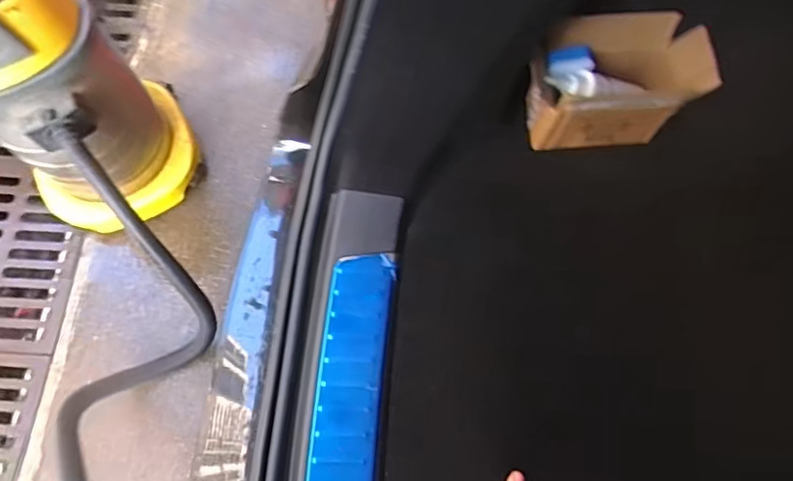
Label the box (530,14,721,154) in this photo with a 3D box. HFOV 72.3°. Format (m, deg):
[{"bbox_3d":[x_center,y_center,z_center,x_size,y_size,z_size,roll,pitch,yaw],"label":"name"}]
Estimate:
[{"bbox_3d":[0.238,-0.182,0.633,0.188,0.131,0.096,1,72,-4],"label":"box"}]

